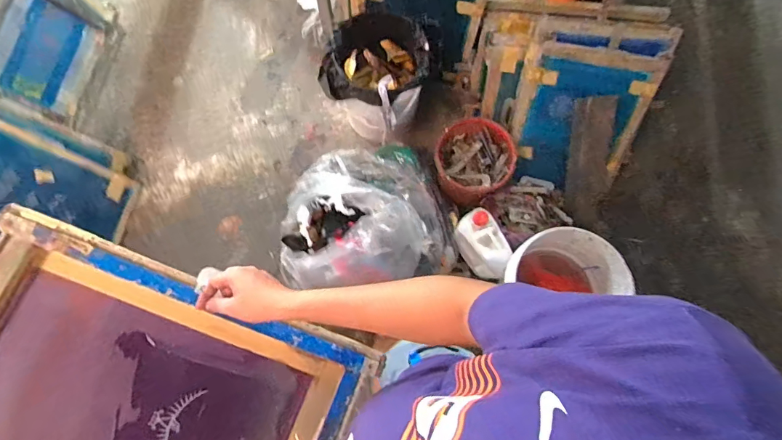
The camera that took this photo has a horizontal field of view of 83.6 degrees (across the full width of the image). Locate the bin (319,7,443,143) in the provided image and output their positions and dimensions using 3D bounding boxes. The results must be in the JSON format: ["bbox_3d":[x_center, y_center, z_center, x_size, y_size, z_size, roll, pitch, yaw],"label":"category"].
[{"bbox_3d":[-0.039,-0.478,1.483,0.311,0.360,0.341,0,74,0],"label":"bin"}]

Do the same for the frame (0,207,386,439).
[{"bbox_3d":[-0.338,0.267,0.604,0.543,0.040,0.387,25,75,-11],"label":"frame"}]

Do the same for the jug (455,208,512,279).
[{"bbox_3d":[0.285,0.079,1.363,0.108,0.192,0.219,-23,76,-6],"label":"jug"}]

